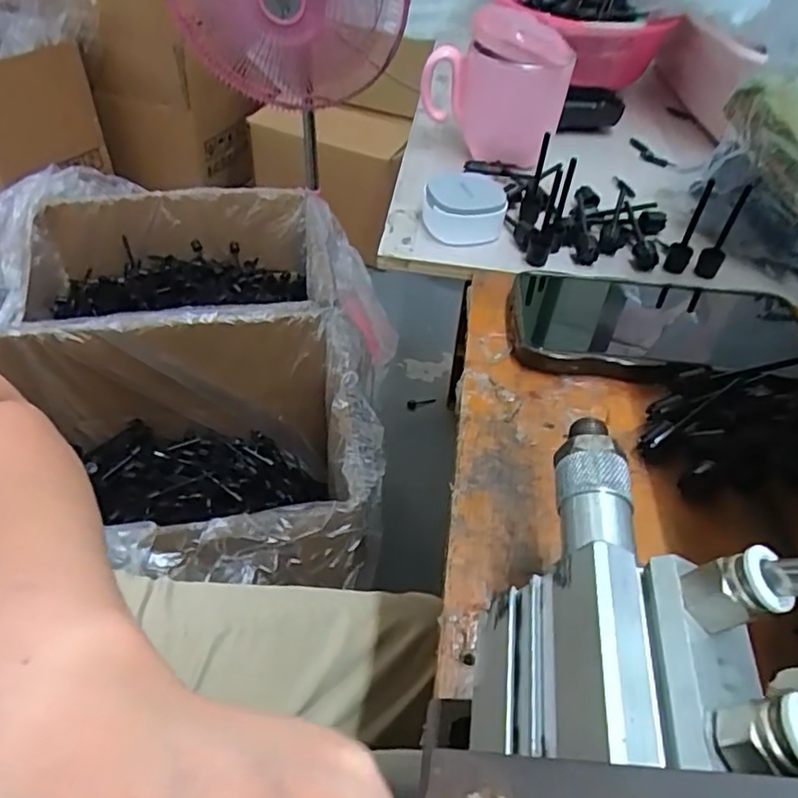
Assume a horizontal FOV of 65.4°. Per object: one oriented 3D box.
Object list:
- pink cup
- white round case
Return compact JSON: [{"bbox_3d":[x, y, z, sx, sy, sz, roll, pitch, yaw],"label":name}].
[{"bbox_3d":[0.074,-0.233,0.482,0.097,0.113,0.092,2,46,-2],"label":"pink cup"},{"bbox_3d":[0.045,-0.133,0.434,0.056,0.033,0.054,6,46,1],"label":"white round case"}]

